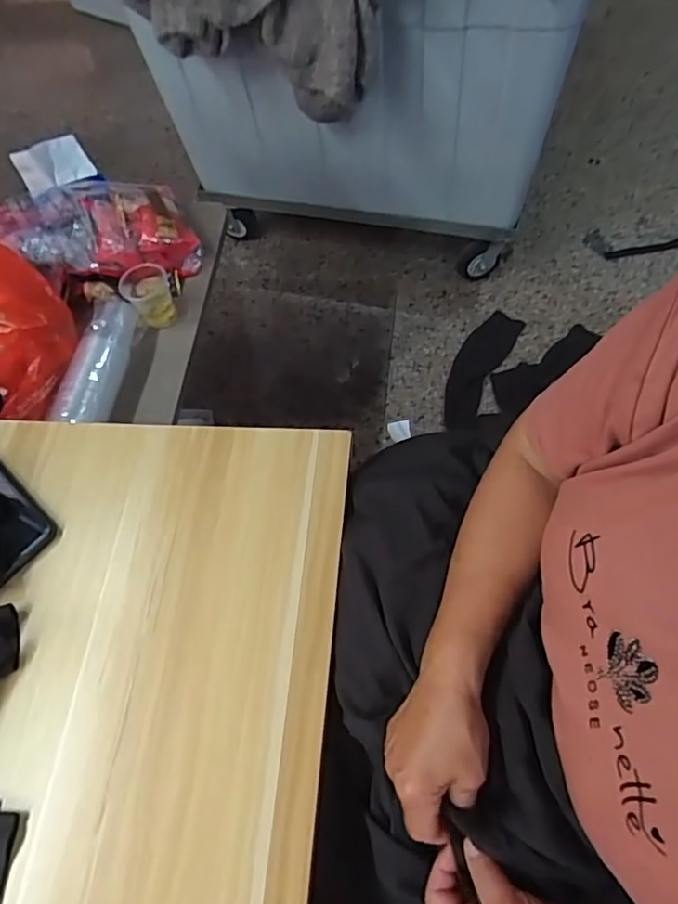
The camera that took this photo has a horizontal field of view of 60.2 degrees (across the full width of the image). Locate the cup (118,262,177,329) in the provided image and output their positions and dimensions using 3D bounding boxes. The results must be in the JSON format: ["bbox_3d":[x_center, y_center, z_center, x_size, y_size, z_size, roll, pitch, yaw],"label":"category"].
[{"bbox_3d":[-0.276,-0.230,0.848,0.065,0.067,0.077,-21,62,-5],"label":"cup"}]

